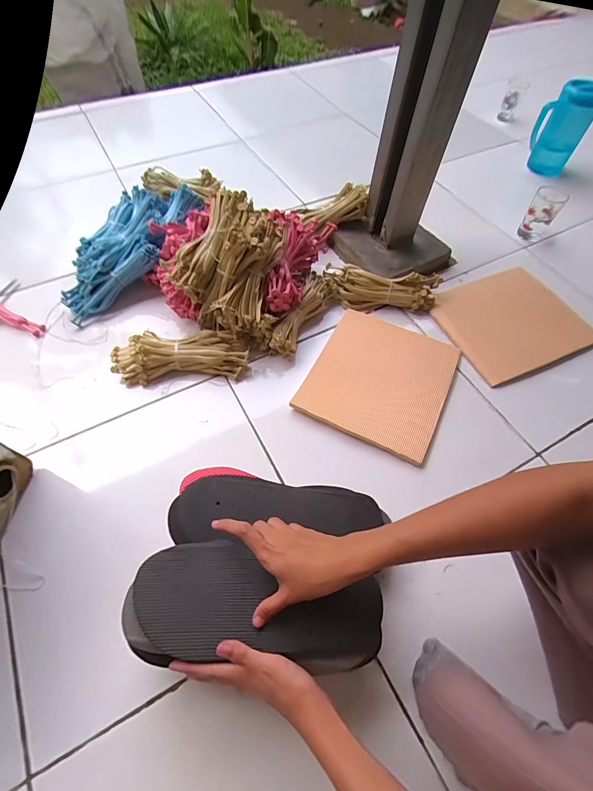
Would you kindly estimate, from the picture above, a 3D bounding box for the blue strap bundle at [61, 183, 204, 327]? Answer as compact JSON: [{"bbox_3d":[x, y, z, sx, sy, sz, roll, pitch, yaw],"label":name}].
[{"bbox_3d":[-0.367,-0.340,0.794,0.198,0.102,0.405,9,60,4],"label":"blue strap bundle"}]

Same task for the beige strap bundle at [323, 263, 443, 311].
[{"bbox_3d":[0.176,-0.222,0.764,0.236,0.061,0.075,9,60,5],"label":"beige strap bundle"}]

